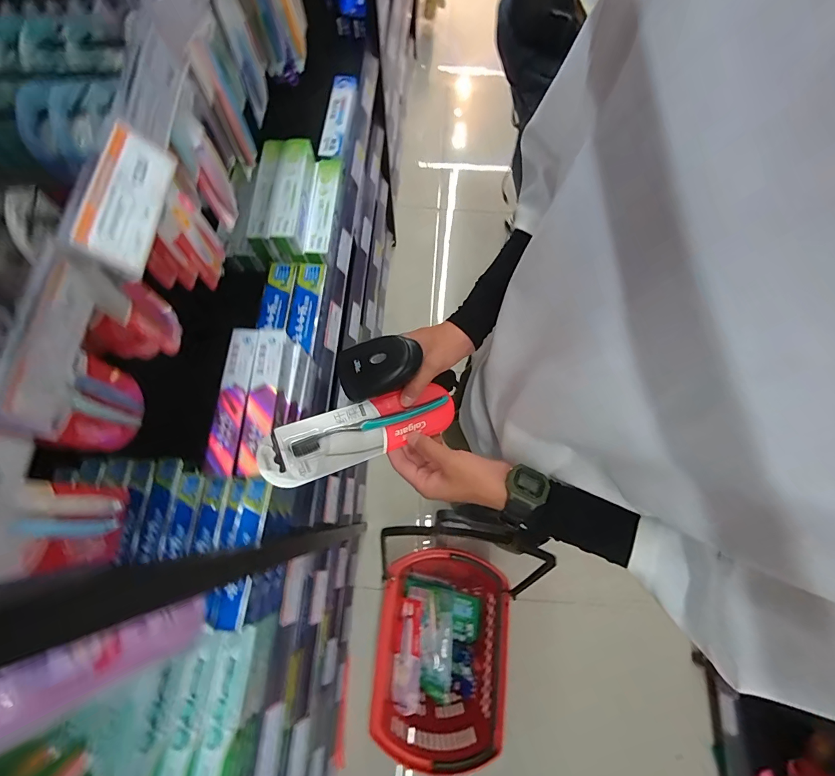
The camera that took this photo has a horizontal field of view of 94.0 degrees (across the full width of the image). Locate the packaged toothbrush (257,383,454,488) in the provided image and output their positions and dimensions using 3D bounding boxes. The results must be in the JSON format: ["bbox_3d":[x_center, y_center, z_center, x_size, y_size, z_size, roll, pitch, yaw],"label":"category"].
[{"bbox_3d":[-0.058,0.045,0.427,0.216,0.019,0.062,-17,72,-23],"label":"packaged toothbrush"}]

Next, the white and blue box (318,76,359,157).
[{"bbox_3d":[-0.174,-0.587,0.840,0.051,0.027,0.216,8,72,2],"label":"white and blue box"}]

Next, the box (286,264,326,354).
[{"bbox_3d":[-0.208,-0.156,0.722,0.050,0.029,0.167,6,72,2],"label":"box"}]

